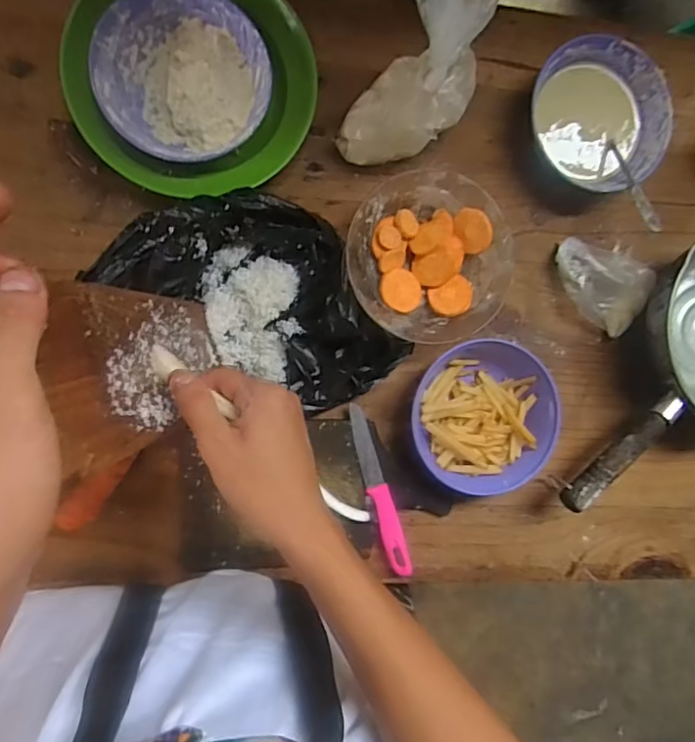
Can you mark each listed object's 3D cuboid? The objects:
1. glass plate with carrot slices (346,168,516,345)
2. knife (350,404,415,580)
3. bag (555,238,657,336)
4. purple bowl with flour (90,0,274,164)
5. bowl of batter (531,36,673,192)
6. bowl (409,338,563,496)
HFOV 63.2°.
[{"bbox_3d":[0.077,-0.110,0.554,0.156,0.065,0.155,-1,94,-8],"label":"glass plate with carrot slices"},{"bbox_3d":[0.030,0.118,0.552,0.021,0.011,0.171,-18,96,-6],"label":"knife"},{"bbox_3d":[0.272,-0.100,0.598,0.107,0.030,0.087,32,89,-9],"label":"bag"},{"bbox_3d":[-0.144,-0.260,0.506,0.143,0.047,0.147,-1,94,-8],"label":"purple bowl with flour"},{"bbox_3d":[0.260,-0.265,0.592,0.140,0.057,0.148,-1,94,-8],"label":"bowl of batter"},{"bbox_3d":[0.133,0.044,0.566,0.142,0.053,0.142,-1,94,-8],"label":"bowl"}]

